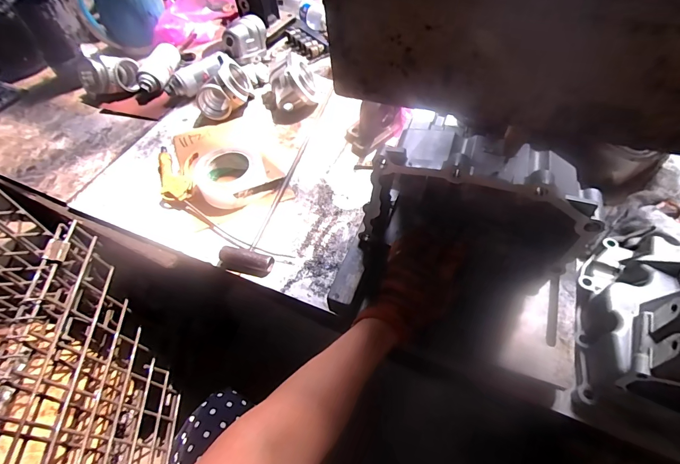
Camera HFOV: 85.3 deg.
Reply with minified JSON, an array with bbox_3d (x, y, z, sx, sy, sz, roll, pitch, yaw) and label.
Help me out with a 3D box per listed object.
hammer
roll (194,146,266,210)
[{"bbox_3d":[-0.122,-0.085,0.660,0.088,0.027,0.353,5,55,9],"label":"hammer"},{"bbox_3d":[-0.206,-0.103,0.670,0.125,0.046,0.113,20,58,18],"label":"roll"}]

